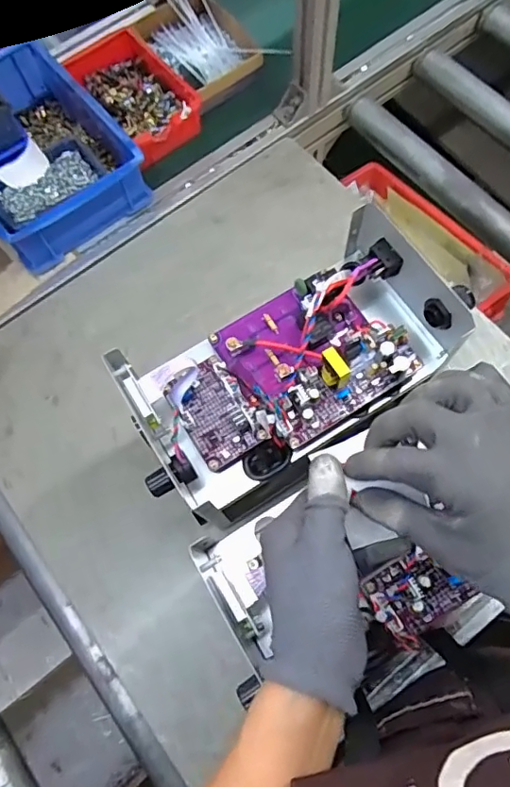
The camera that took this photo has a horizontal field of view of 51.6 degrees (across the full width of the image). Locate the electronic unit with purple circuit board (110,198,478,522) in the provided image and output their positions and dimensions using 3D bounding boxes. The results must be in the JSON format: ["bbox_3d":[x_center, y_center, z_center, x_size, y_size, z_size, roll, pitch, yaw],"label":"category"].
[{"bbox_3d":[0.029,-0.025,0.478,0.296,0.088,0.154,-33,72,-8],"label":"electronic unit with purple circuit board"}]

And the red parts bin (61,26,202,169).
[{"bbox_3d":[-0.178,-0.443,0.781,0.121,0.050,0.228,-35,72,-8],"label":"red parts bin"}]

